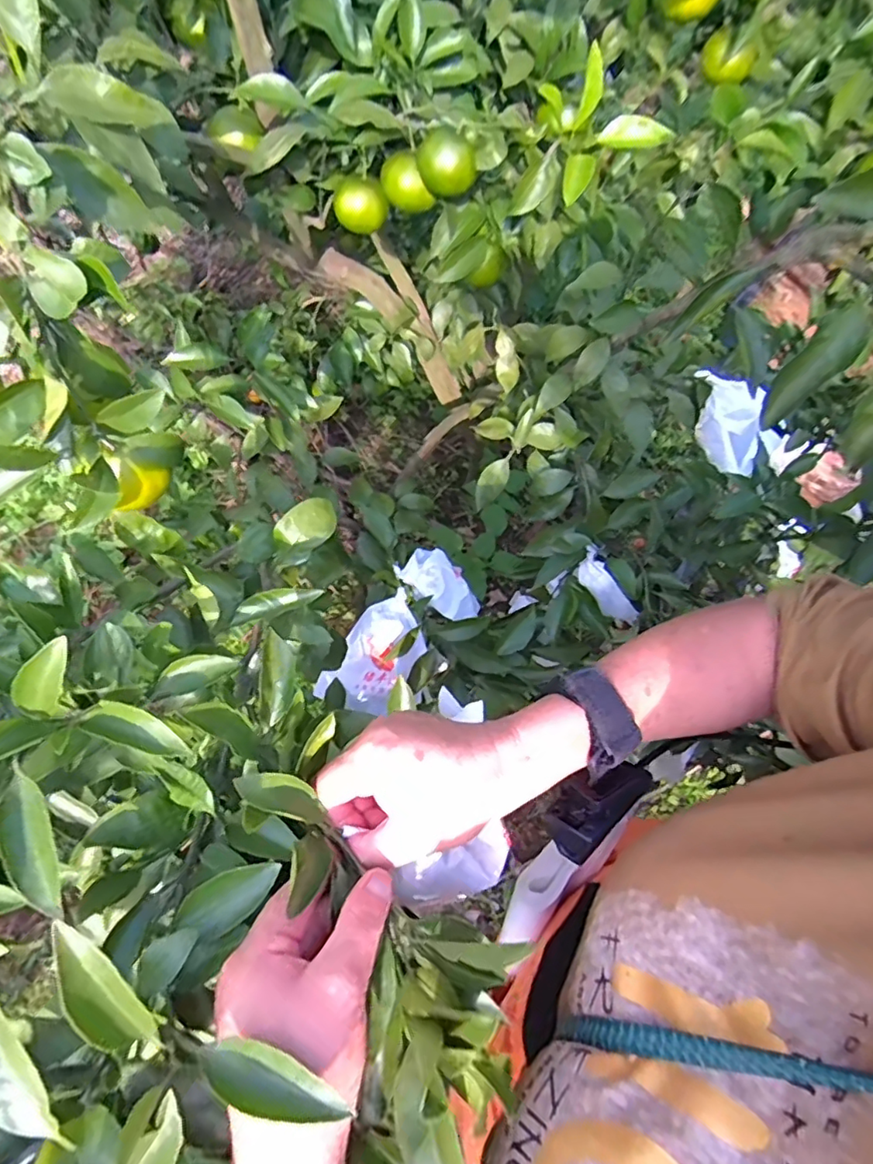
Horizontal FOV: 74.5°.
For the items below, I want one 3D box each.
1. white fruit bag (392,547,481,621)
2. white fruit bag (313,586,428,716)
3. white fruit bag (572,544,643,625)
[{"bbox_3d":[0.001,0.005,0.813,0.122,0.053,0.073,40,70,19],"label":"white fruit bag"},{"bbox_3d":[-0.072,0.092,0.761,0.108,0.050,0.167,29,66,15],"label":"white fruit bag"},{"bbox_3d":[0.209,0.010,0.729,0.045,0.033,0.110,-38,93,-18],"label":"white fruit bag"}]

